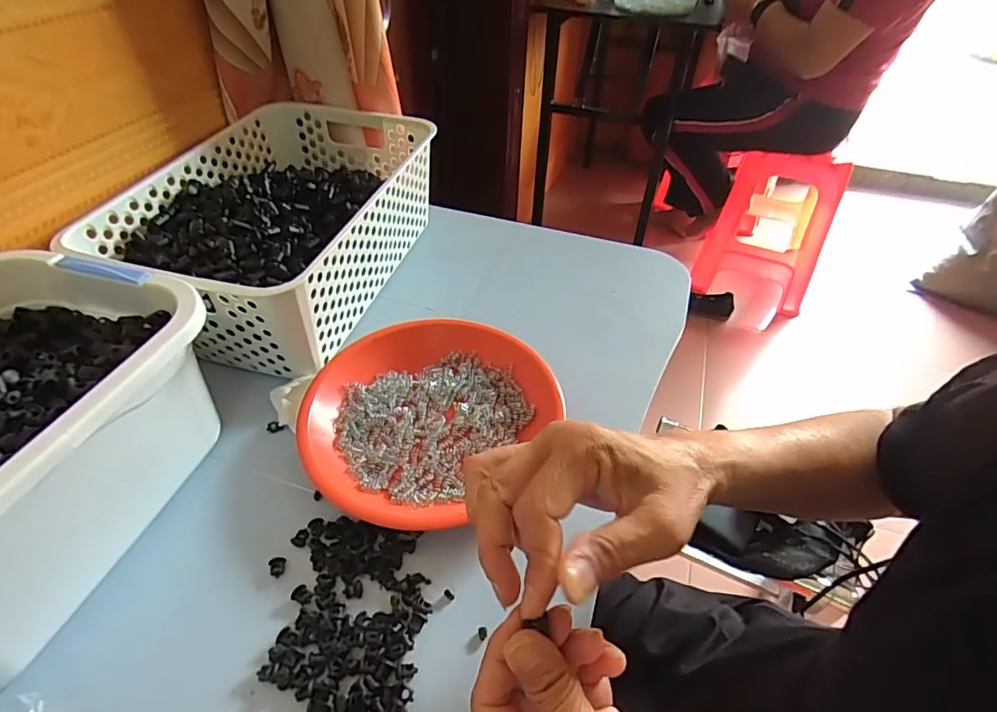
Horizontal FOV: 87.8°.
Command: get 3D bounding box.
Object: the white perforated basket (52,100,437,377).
[{"bbox_3d":[-0.206,-0.130,0.507,0.206,0.105,0.313,14,45,10],"label":"white perforated basket"}]

